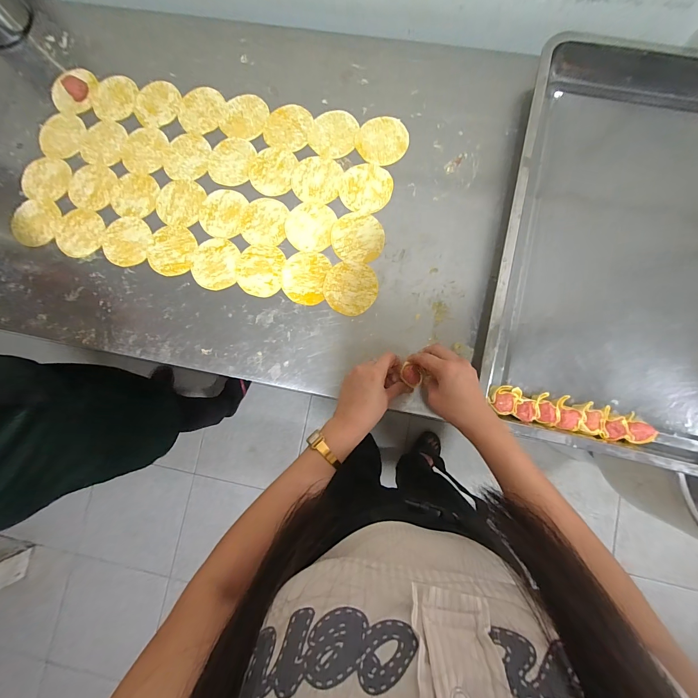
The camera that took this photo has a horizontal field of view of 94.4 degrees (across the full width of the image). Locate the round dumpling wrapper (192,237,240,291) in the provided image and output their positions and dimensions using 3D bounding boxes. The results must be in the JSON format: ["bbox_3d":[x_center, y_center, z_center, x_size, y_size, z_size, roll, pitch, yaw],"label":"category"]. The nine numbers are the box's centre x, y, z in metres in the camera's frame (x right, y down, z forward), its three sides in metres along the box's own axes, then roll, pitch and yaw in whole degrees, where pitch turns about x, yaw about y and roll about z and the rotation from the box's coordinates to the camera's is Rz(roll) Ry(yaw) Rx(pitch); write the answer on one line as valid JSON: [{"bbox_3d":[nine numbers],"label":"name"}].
[{"bbox_3d":[-0.214,-0.138,0.520,0.077,0.004,0.084,0,84,2],"label":"round dumpling wrapper"}]

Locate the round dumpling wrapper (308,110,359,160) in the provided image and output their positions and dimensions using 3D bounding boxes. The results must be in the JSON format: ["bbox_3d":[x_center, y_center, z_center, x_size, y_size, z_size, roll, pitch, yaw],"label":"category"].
[{"bbox_3d":[-0.025,-0.353,0.529,0.075,0.004,0.082,0,84,2],"label":"round dumpling wrapper"}]

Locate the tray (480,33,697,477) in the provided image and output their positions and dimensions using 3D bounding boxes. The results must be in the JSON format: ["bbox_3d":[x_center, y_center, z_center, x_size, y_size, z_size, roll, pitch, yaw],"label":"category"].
[{"bbox_3d":[0.421,-0.154,0.464,0.387,0.057,0.600,14,85,4],"label":"tray"}]

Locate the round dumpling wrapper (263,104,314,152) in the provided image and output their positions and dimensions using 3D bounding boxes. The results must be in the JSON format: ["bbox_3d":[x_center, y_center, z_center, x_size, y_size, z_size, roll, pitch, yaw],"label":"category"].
[{"bbox_3d":[-0.100,-0.370,0.536,0.076,0.004,0.081,0,84,2],"label":"round dumpling wrapper"}]

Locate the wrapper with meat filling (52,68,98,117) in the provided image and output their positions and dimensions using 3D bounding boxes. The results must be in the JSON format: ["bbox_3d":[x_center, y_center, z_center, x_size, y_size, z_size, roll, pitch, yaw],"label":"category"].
[{"bbox_3d":[-0.478,-0.450,0.563,0.073,0.014,0.085,30,86,5],"label":"wrapper with meat filling"}]

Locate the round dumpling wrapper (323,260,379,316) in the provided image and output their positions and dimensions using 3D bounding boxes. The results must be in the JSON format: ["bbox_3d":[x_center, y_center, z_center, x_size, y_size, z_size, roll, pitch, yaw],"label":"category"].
[{"bbox_3d":[0.003,-0.096,0.501,0.083,0.004,0.081,0,84,2],"label":"round dumpling wrapper"}]

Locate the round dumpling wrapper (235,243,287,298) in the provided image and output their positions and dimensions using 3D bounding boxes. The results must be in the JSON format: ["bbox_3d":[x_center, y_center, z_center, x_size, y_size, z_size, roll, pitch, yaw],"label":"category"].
[{"bbox_3d":[-0.141,-0.125,0.513,0.072,0.004,0.082,8,84,3],"label":"round dumpling wrapper"}]

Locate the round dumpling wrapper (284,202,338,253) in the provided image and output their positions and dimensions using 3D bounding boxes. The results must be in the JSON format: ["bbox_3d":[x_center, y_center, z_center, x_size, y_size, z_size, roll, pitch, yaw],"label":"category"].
[{"bbox_3d":[-0.063,-0.196,0.517,0.078,0.004,0.081,0,84,2],"label":"round dumpling wrapper"}]

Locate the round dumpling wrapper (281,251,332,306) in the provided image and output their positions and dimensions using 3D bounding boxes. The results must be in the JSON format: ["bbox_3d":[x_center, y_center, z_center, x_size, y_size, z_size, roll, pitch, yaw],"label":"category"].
[{"bbox_3d":[-0.070,-0.113,0.509,0.071,0.004,0.083,12,85,3],"label":"round dumpling wrapper"}]

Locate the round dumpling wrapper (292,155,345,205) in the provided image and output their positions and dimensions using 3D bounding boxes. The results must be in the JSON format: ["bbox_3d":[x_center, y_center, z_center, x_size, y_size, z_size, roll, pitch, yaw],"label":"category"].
[{"bbox_3d":[-0.052,-0.275,0.523,0.078,0.004,0.077,0,84,2],"label":"round dumpling wrapper"}]

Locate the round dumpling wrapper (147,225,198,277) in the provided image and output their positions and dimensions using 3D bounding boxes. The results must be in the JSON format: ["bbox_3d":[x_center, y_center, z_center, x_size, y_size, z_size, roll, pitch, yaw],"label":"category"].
[{"bbox_3d":[-0.287,-0.161,0.527,0.079,0.004,0.082,0,84,1],"label":"round dumpling wrapper"}]

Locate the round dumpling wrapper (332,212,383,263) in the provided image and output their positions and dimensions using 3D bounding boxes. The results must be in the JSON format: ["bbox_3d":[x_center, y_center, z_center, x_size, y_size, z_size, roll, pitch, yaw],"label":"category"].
[{"bbox_3d":[0.014,-0.176,0.508,0.081,0.004,0.078,0,84,2],"label":"round dumpling wrapper"}]

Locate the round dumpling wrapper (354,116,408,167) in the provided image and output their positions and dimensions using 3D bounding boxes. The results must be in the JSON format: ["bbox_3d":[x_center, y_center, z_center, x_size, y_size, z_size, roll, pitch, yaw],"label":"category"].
[{"bbox_3d":[0.054,-0.339,0.524,0.082,0.004,0.082,0,84,2],"label":"round dumpling wrapper"}]

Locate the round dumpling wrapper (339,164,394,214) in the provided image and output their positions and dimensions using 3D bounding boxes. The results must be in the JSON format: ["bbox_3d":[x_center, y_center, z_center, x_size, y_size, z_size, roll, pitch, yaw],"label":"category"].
[{"bbox_3d":[0.027,-0.257,0.517,0.081,0.004,0.081,0,84,2],"label":"round dumpling wrapper"}]

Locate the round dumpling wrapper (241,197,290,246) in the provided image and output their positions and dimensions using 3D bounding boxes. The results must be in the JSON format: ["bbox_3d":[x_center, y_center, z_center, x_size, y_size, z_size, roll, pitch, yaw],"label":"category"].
[{"bbox_3d":[-0.134,-0.206,0.521,0.067,0.004,0.078,6,84,3],"label":"round dumpling wrapper"}]

